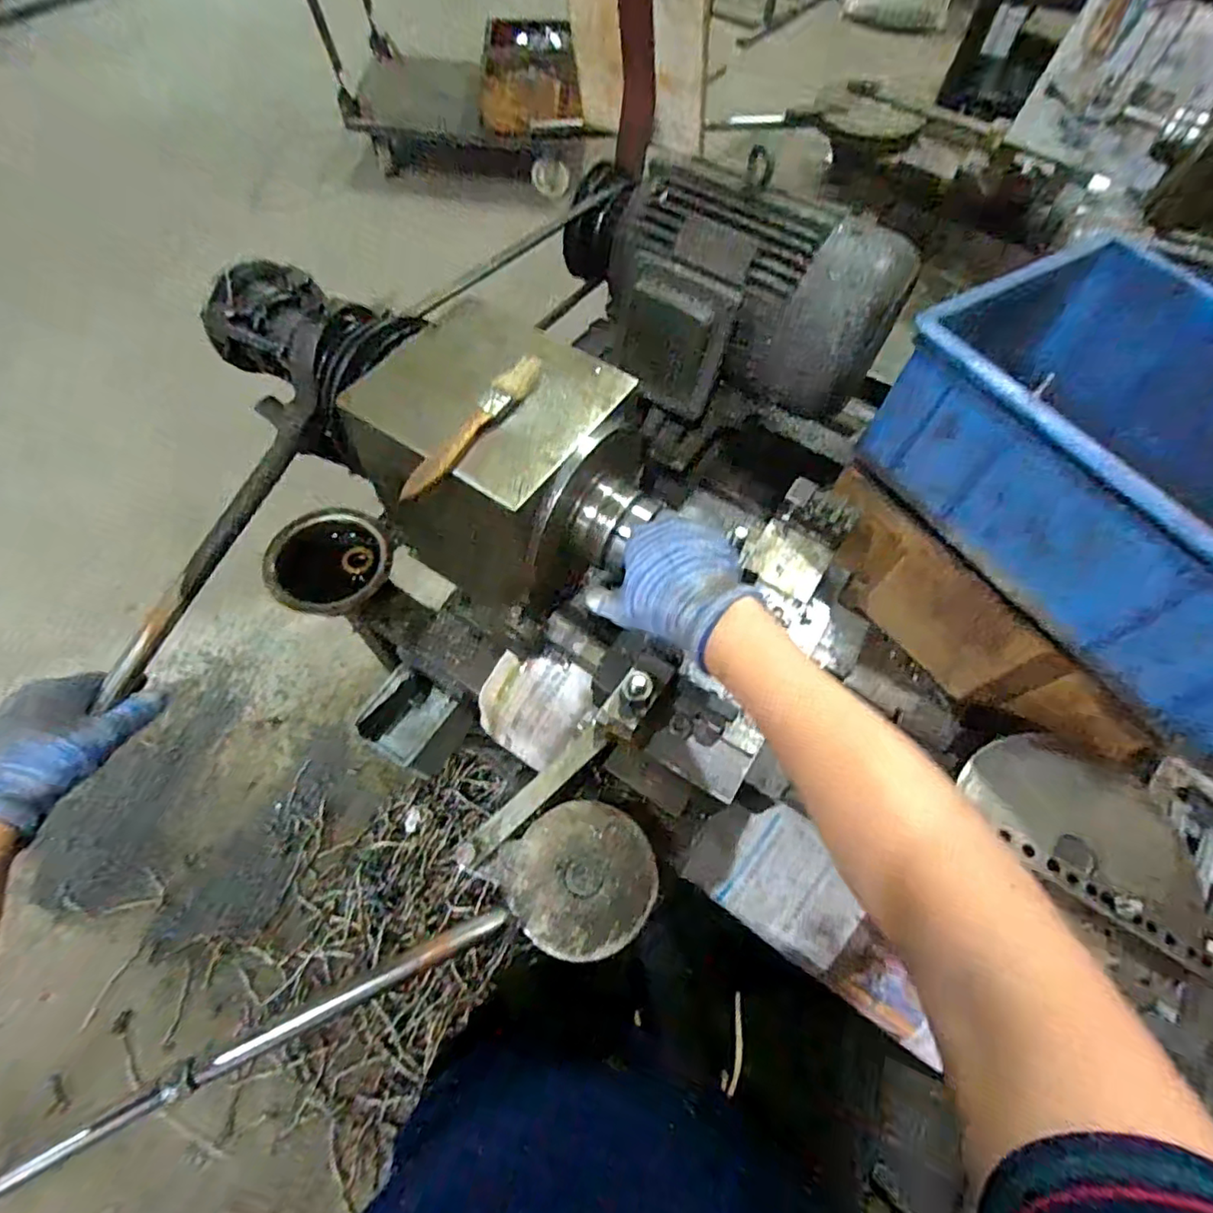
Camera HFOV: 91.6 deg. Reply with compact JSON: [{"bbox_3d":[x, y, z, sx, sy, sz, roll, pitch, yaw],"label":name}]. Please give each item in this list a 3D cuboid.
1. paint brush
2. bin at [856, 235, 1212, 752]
[{"bbox_3d":[-0.094,-0.130,0.418,0.025,0.013,0.145,31,65,13],"label":"paint brush"},{"bbox_3d":[0.471,-0.114,0.497,0.307,0.140,0.390,-27,66,-16],"label":"bin"}]

